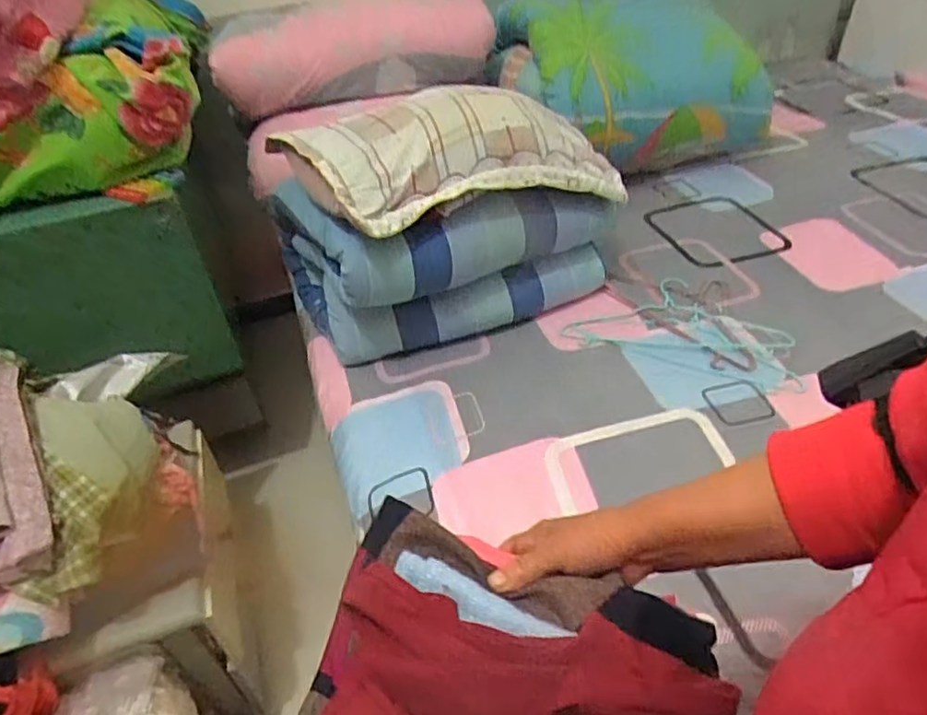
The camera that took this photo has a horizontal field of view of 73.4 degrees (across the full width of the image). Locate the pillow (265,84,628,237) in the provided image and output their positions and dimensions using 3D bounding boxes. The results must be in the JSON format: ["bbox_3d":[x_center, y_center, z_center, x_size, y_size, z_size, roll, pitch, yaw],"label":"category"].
[{"bbox_3d":[-0.008,-0.403,1.182,0.572,0.167,0.323,-22,44,-18],"label":"pillow"}]

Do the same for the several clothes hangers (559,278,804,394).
[{"bbox_3d":[0.469,-0.069,1.307,0.448,0.022,0.274,16,45,22],"label":"several clothes hangers"}]

